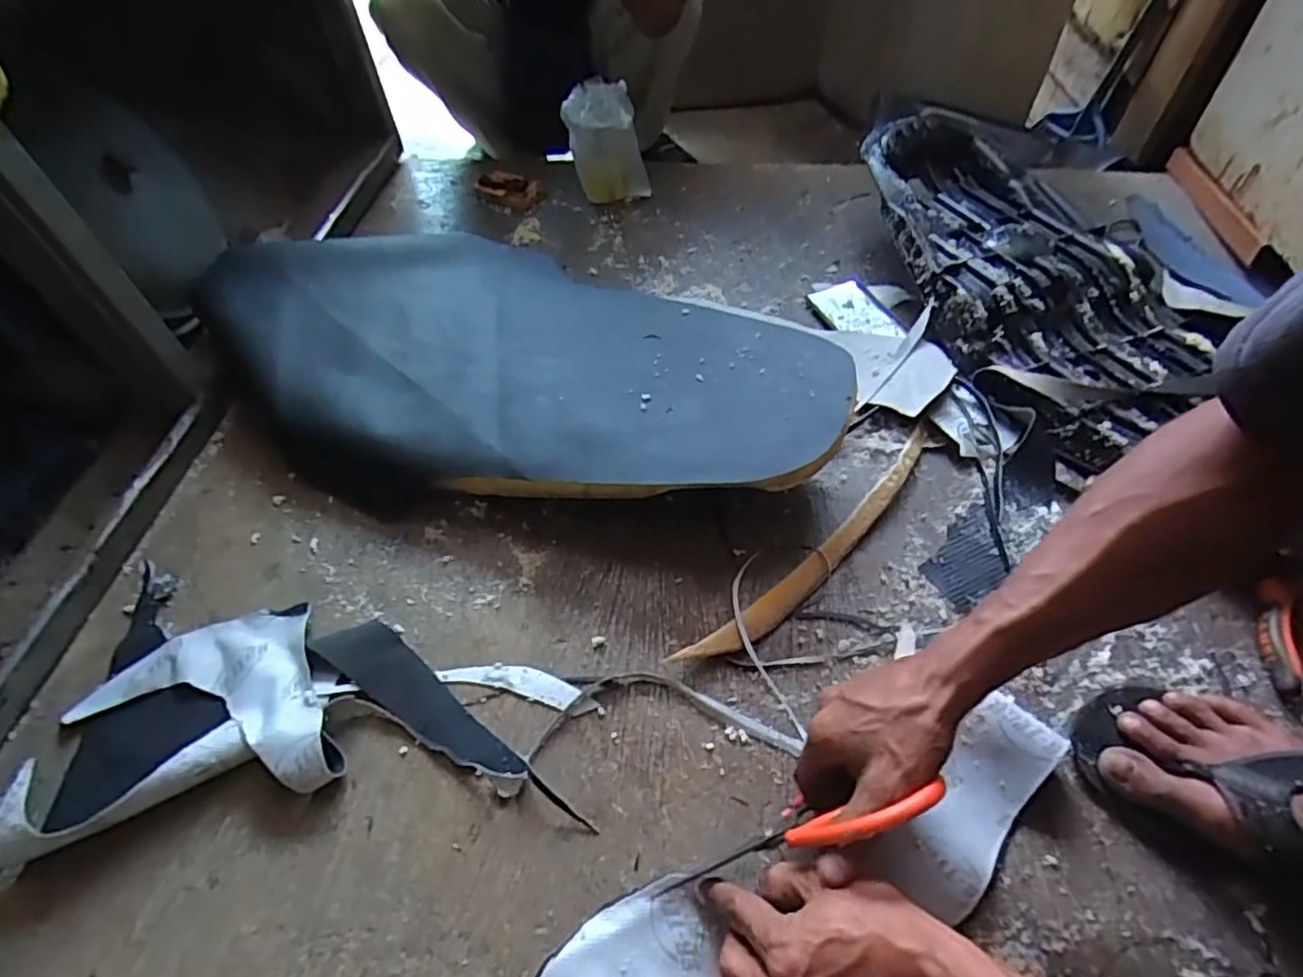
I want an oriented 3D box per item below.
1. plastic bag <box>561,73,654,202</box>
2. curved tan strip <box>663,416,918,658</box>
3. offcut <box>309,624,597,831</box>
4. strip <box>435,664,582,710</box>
[{"bbox_3d":[-0.064,-0.497,0.926,0.111,0.163,0.035,-5,52,-1],"label":"plastic bag"},{"bbox_3d":[0.161,0.049,0.581,0.349,0.026,0.040,-37,59,-24],"label":"curved tan strip"},{"bbox_3d":[-0.161,0.178,0.500,0.253,0.025,0.046,27,58,22],"label":"offcut"},{"bbox_3d":[-0.117,0.157,0.526,0.116,0.004,0.026,9,53,9],"label":"strip"}]

